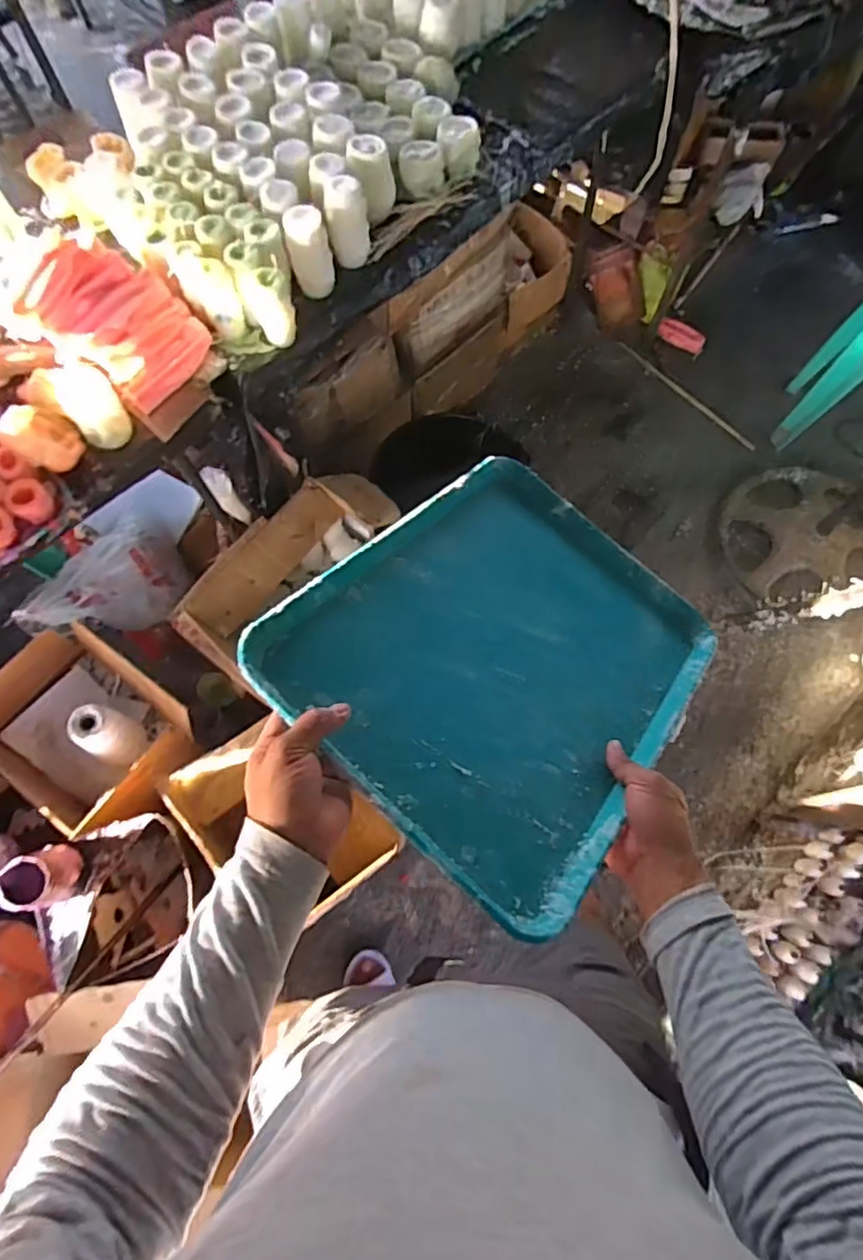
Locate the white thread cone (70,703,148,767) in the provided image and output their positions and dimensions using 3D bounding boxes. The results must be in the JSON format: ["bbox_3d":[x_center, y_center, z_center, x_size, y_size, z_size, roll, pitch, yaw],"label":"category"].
[{"bbox_3d":[-0.634,0.208,1.199,0.080,0.193,0.102,16,71,6],"label":"white thread cone"}]

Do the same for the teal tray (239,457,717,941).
[{"bbox_3d":[0.078,0.019,0.595,0.339,0.030,0.428,42,52,6],"label":"teal tray"}]

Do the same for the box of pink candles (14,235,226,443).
[{"bbox_3d":[-0.458,-0.449,0.907,0.274,0.047,0.186,41,78,-18],"label":"box of pink candles"}]

